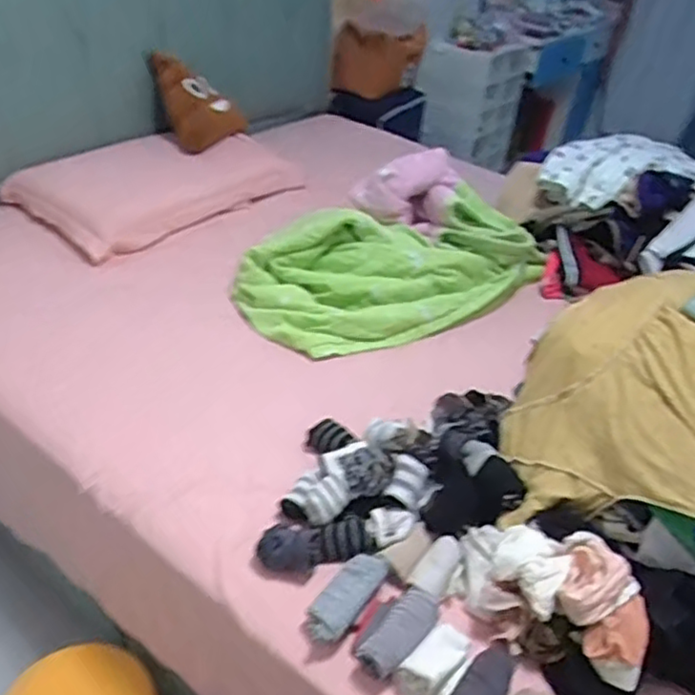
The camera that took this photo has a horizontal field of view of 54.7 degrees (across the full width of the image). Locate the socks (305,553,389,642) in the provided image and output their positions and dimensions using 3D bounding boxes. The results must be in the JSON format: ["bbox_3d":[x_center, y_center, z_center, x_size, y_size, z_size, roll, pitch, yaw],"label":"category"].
[{"bbox_3d":[-0.002,0.342,0.923,0.061,0.041,0.139,27,40,25],"label":"socks"}]

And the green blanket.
[{"bbox_3d":[0.137,-0.196,1.550,0.748,0.178,0.300,-13,40,-25],"label":"green blanket"}]

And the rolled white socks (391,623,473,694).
[{"bbox_3d":[0.115,0.409,0.862,0.107,0.054,0.064,-21,45,-33],"label":"rolled white socks"}]

